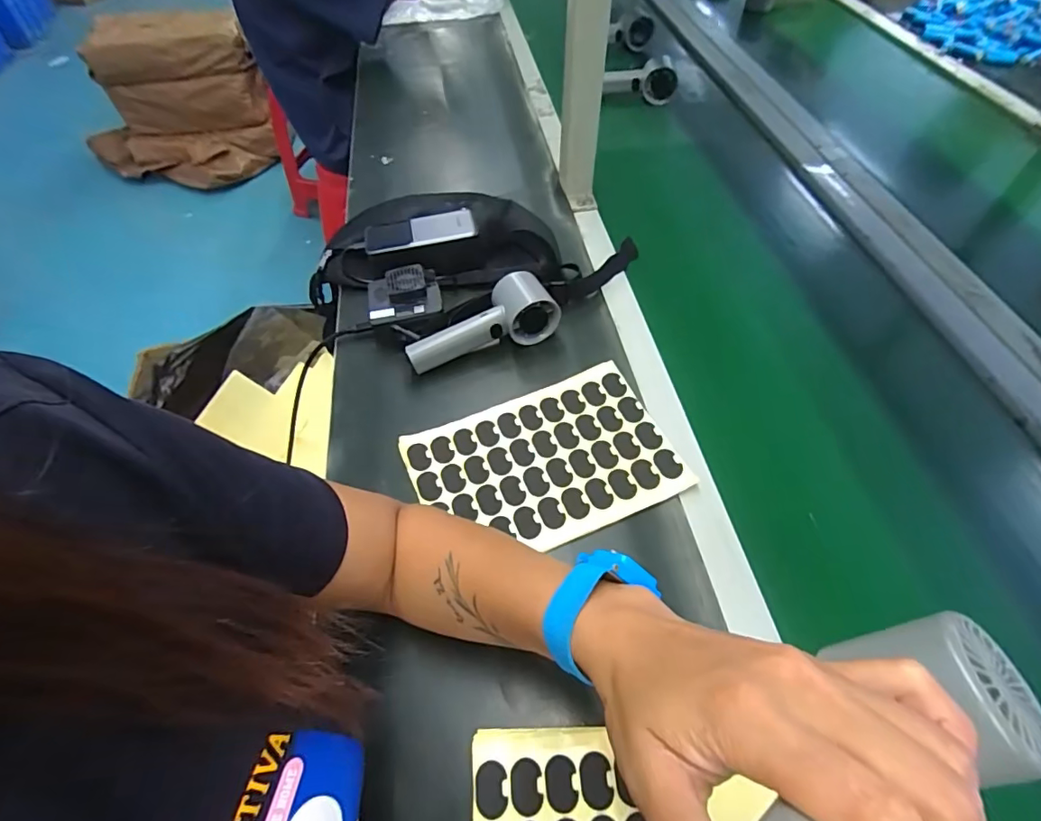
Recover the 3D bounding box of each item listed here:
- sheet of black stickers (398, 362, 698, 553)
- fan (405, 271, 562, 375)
[{"bbox_3d":[0.019,0.047,0.460,0.219,0.007,0.145,-21,56,-8],"label":"sheet of black stickers"},{"bbox_3d":[-0.042,-0.094,0.541,0.160,0.056,0.057,-17,55,-11],"label":"fan"}]

